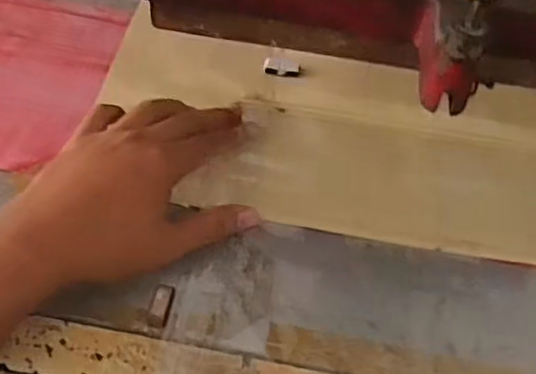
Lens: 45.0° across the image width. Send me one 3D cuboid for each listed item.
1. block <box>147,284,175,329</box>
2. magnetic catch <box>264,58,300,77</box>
[{"bbox_3d":[-0.061,0.068,0.374,0.011,0.005,0.025,10,49,3],"label":"block"},{"bbox_3d":[0.011,-0.094,0.510,0.028,0.009,0.012,10,49,3],"label":"magnetic catch"}]

